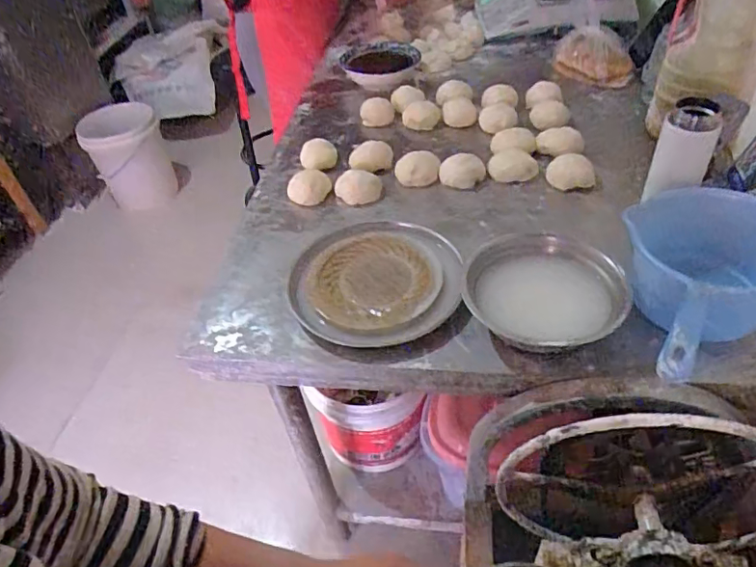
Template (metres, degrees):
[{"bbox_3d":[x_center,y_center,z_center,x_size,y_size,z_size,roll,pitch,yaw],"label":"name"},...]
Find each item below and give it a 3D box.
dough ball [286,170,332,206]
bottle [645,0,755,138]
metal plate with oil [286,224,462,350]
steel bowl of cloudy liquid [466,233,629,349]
[{"bbox_3d":[-0.117,-0.162,0.916,0.073,0.030,0.081,-11,44,-4],"label":"dough ball"},{"bbox_3d":[0.580,-0.436,0.931,0.142,0.318,0.148,8,46,15],"label":"bottle"},{"bbox_3d":[-0.004,-0.007,0.752,0.228,0.026,0.228,-4,44,4],"label":"metal plate with oil"},{"bbox_3d":[0.212,0.003,0.696,0.199,0.059,0.189,16,49,22],"label":"steel bowl of cloudy liquid"}]

